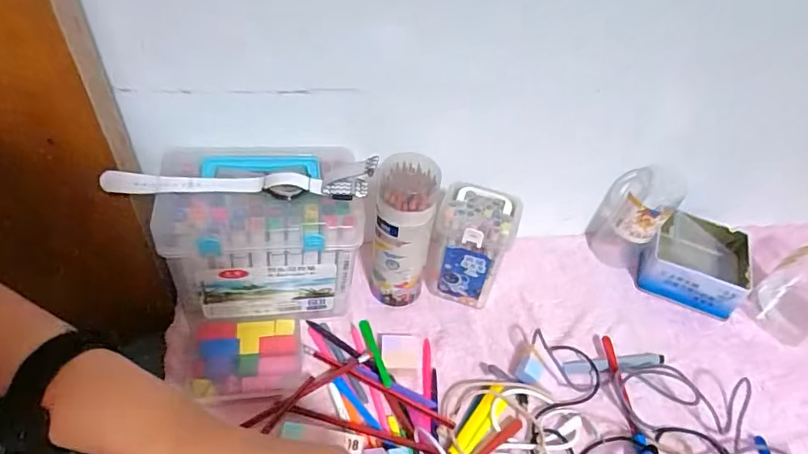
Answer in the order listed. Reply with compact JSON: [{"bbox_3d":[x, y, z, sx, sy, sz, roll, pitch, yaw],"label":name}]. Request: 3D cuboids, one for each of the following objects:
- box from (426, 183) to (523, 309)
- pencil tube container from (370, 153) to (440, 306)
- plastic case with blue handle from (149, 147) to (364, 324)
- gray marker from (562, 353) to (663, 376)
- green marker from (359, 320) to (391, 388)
[{"bbox_3d":[0.077,0.025,0.599,0.084,0.147,0.057,14,47,6],"label":"box"},{"bbox_3d":[-0.002,0.008,0.581,0.062,0.186,0.072,8,47,1],"label":"pencil tube container"},{"bbox_3d":[-0.146,0.012,0.555,0.180,0.153,0.117,-3,48,-9],"label":"plastic case with blue handle"},{"bbox_3d":[0.243,0.160,0.590,0.124,0.010,0.020,-4,48,-10],"label":"gray marker"},{"bbox_3d":[-0.034,0.139,0.572,0.013,0.013,0.093,-11,37,-16],"label":"green marker"}]

